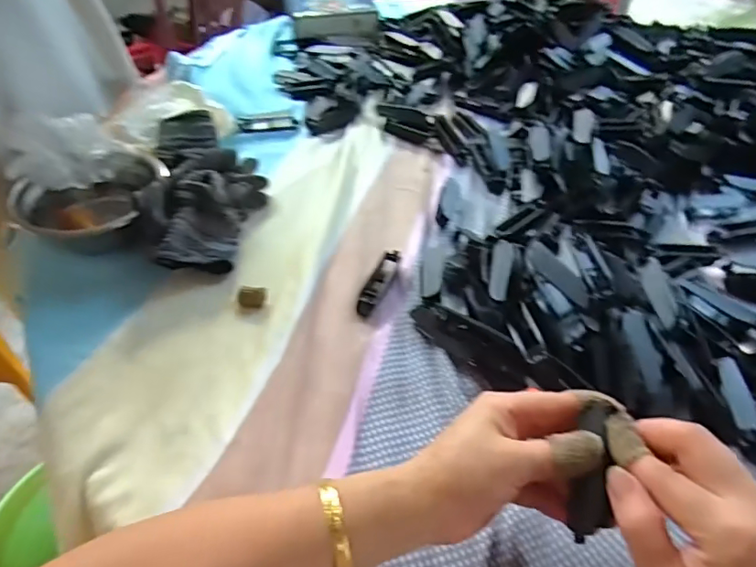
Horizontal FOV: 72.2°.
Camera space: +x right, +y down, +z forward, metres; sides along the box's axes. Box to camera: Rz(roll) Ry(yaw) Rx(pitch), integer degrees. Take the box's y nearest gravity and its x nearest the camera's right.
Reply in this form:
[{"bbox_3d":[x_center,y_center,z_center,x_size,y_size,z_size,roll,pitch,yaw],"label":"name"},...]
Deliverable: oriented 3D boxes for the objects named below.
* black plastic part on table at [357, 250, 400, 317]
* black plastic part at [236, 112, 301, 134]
[{"bbox_3d":[0.002,-0.003,0.463,0.017,0.014,0.074,16,47,12],"label":"black plastic part on table"},{"bbox_3d":[-0.136,-0.200,0.647,0.071,0.017,0.019,-11,47,-13],"label":"black plastic part"}]

